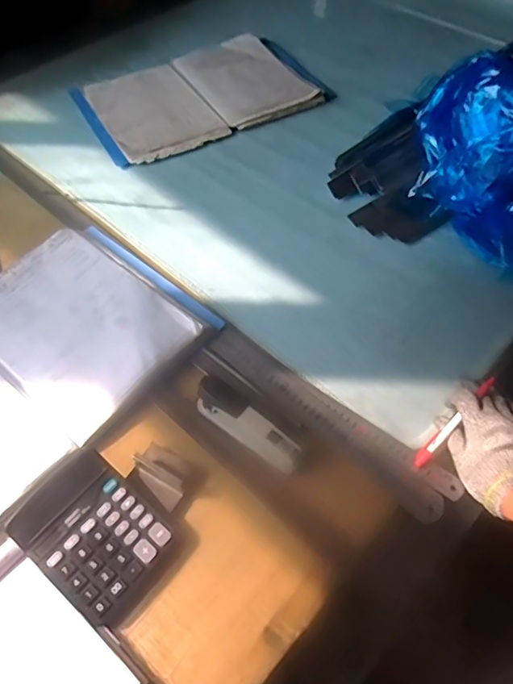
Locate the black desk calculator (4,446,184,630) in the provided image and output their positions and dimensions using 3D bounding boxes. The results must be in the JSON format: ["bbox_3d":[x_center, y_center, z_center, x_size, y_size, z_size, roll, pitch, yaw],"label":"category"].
[{"bbox_3d":[-0.167,0.197,0.515,0.149,0.035,0.119,33,63,23],"label":"black desk calculator"}]

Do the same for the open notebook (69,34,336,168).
[{"bbox_3d":[-0.114,-0.534,1.058,0.487,0.023,0.334,-27,58,-16],"label":"open notebook"}]

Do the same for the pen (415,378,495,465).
[{"bbox_3d":[0.241,0.093,0.596,0.154,0.016,0.015,-43,63,-14],"label":"pen"}]

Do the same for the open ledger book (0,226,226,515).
[{"bbox_3d":[-0.324,0.042,0.652,0.318,0.038,0.482,35,63,24],"label":"open ledger book"}]

